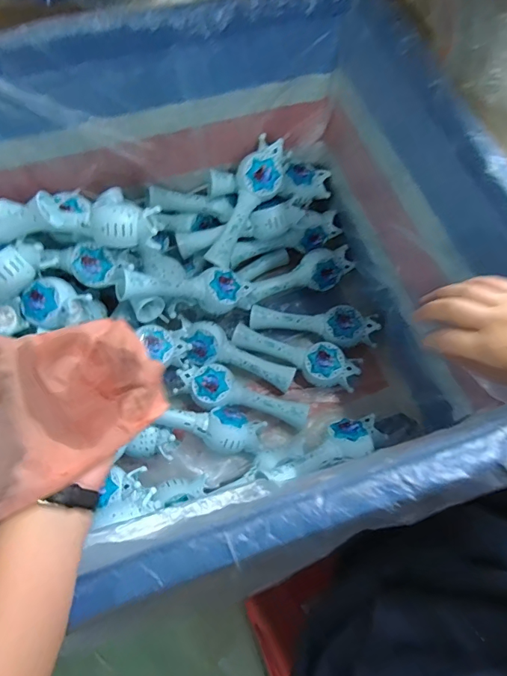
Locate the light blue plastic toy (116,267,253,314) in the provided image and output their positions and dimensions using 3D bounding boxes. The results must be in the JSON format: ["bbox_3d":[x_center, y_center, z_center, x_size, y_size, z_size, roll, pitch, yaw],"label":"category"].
[{"bbox_3d":[-0.108,-0.079,0.703,0.221,0.056,0.071,-2,65,-28],"label":"light blue plastic toy"}]

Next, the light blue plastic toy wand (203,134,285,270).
[{"bbox_3d":[-0.014,-0.231,0.735,0.072,0.049,0.229,30,97,10],"label":"light blue plastic toy wand"}]

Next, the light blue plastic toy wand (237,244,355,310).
[{"bbox_3d":[0.082,-0.105,0.793,0.234,0.046,0.073,-31,72,-13],"label":"light blue plastic toy wand"}]

